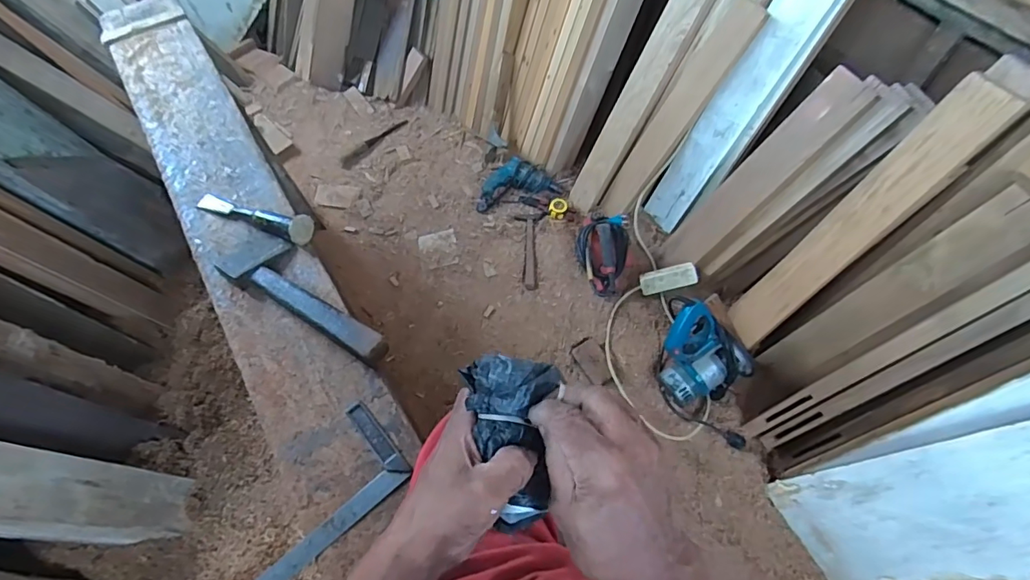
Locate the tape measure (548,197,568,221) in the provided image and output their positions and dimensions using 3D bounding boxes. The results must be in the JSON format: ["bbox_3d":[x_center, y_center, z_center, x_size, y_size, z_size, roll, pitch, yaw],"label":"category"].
[{"bbox_3d":[0.137,-0.261,1.616,0.056,0.038,0.056,1,59,-1],"label":"tape measure"}]

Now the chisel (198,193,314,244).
[{"bbox_3d":[-0.457,-0.135,0.885,0.247,0.054,0.046,22,61,11],"label":"chisel"}]

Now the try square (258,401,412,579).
[{"bbox_3d":[-0.287,0.289,0.641,0.303,0.010,0.125,-37,67,-21],"label":"try square"}]

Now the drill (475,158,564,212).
[{"bbox_3d":[0.001,-0.360,1.667,0.282,0.079,0.152,-13,61,-9],"label":"drill"}]

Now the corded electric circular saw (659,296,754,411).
[{"bbox_3d":[0.446,0.181,1.250,0.214,0.216,0.171,39,66,20],"label":"corded electric circular saw"}]

